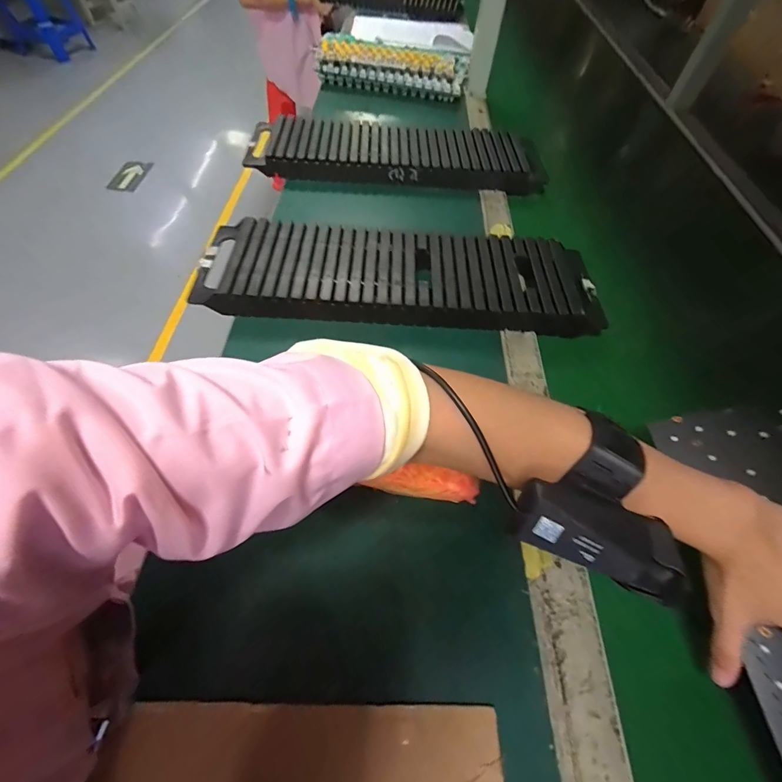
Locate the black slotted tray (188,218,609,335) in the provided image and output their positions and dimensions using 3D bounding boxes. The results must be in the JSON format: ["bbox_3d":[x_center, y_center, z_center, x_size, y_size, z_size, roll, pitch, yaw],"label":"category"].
[{"bbox_3d":[0.013,-0.130,0.434,0.456,0.033,0.154,2,57,-2],"label":"black slotted tray"}]

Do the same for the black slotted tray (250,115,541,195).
[{"bbox_3d":[0.010,-0.382,0.592,0.452,0.038,0.147,0,57,-3],"label":"black slotted tray"}]

